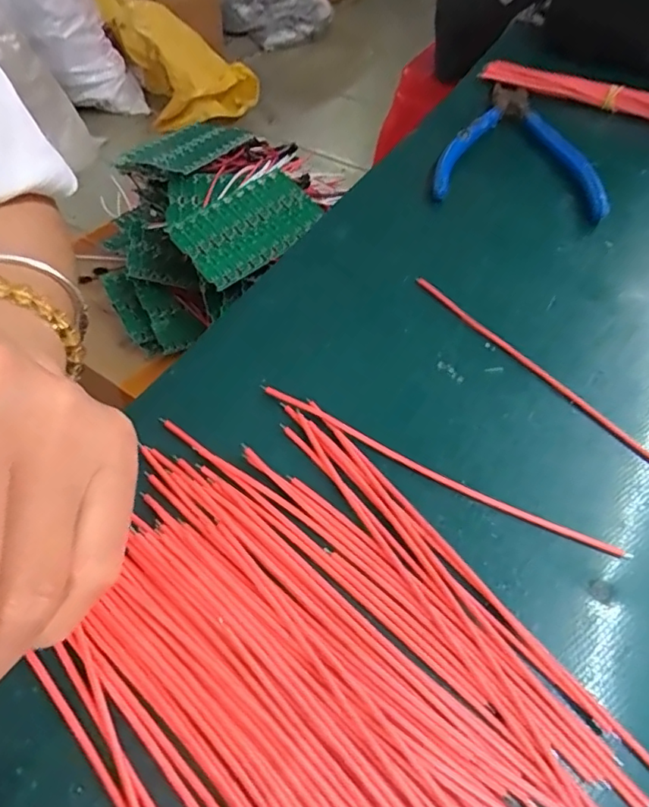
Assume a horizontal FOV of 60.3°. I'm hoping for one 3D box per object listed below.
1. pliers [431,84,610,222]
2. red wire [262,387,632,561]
[{"bbox_3d":[0.127,-0.165,0.353,0.096,0.018,0.148,15,53,8],"label":"pliers"},{"bbox_3d":[0.040,0.024,0.207,0.142,0.010,0.005,24,54,15],"label":"red wire"}]

